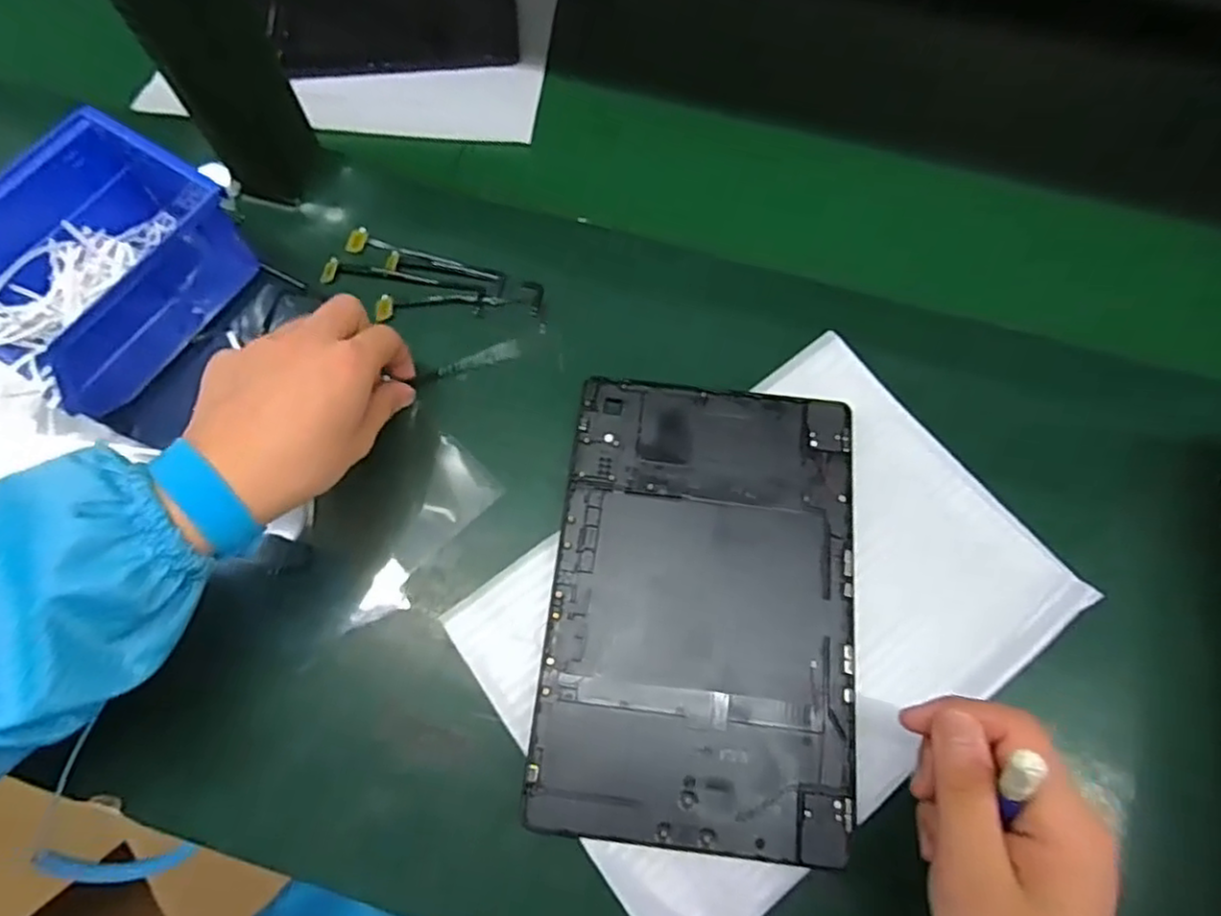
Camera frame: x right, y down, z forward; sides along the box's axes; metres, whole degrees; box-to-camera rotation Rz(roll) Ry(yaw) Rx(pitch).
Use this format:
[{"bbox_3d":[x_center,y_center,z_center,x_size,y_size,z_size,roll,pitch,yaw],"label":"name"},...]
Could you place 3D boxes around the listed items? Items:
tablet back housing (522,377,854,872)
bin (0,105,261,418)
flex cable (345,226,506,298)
[{"bbox_3d":[0.048,0.071,0.352,0.153,0.006,0.233,6,71,3],"label":"tablet back housing"},{"bbox_3d":[-0.286,-0.106,0.383,0.103,0.075,0.137,30,74,10],"label":"bin"},{"bbox_3d":[-0.116,-0.125,0.424,0.106,0.005,0.018,17,72,6],"label":"flex cable"}]

